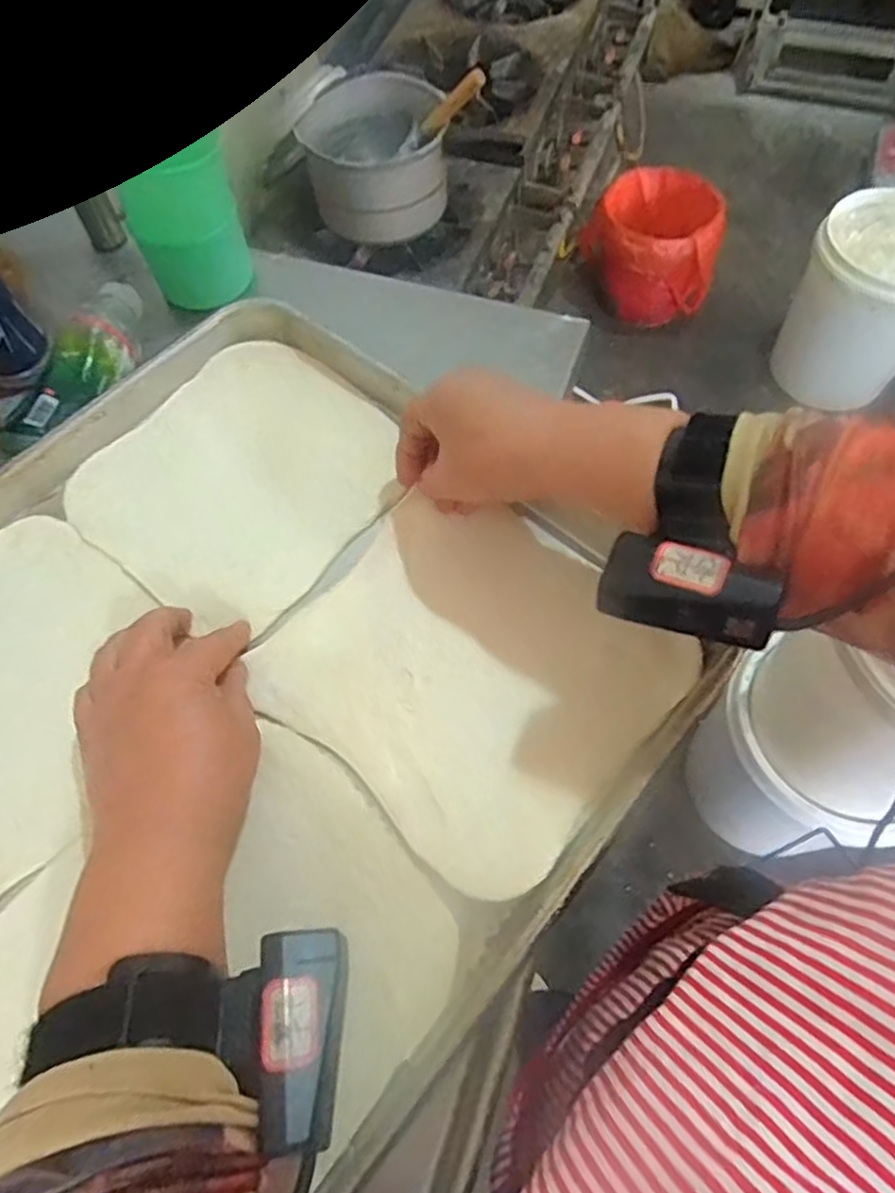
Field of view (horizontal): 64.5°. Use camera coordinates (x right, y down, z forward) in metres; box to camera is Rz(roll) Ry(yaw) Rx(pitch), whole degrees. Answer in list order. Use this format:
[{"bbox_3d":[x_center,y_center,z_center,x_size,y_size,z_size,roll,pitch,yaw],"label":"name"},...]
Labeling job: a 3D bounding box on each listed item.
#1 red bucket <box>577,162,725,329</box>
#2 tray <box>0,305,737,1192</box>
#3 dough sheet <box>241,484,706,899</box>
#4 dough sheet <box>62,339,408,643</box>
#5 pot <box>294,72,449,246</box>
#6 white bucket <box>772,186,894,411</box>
[{"bbox_3d":[0.496,-0.855,1.736,0.307,0.228,0.307,-1,63,2],"label":"red bucket"},{"bbox_3d":[-0.187,0.106,0.360,0.448,0.032,0.599,38,71,19],"label":"tray"},{"bbox_3d":[0.013,0.038,0.389,0.188,0.012,0.176,38,70,19],"label":"dough sheet"},{"bbox_3d":[-0.128,-0.077,0.452,0.173,0.009,0.182,36,70,18],"label":"dough sheet"},{"bbox_3d":[-0.139,-0.836,1.360,0.264,0.174,0.217,-2,63,2],"label":"pot"},{"bbox_3d":[0.916,-0.651,1.551,0.286,0.374,0.305,-1,63,2],"label":"white bucket"}]

